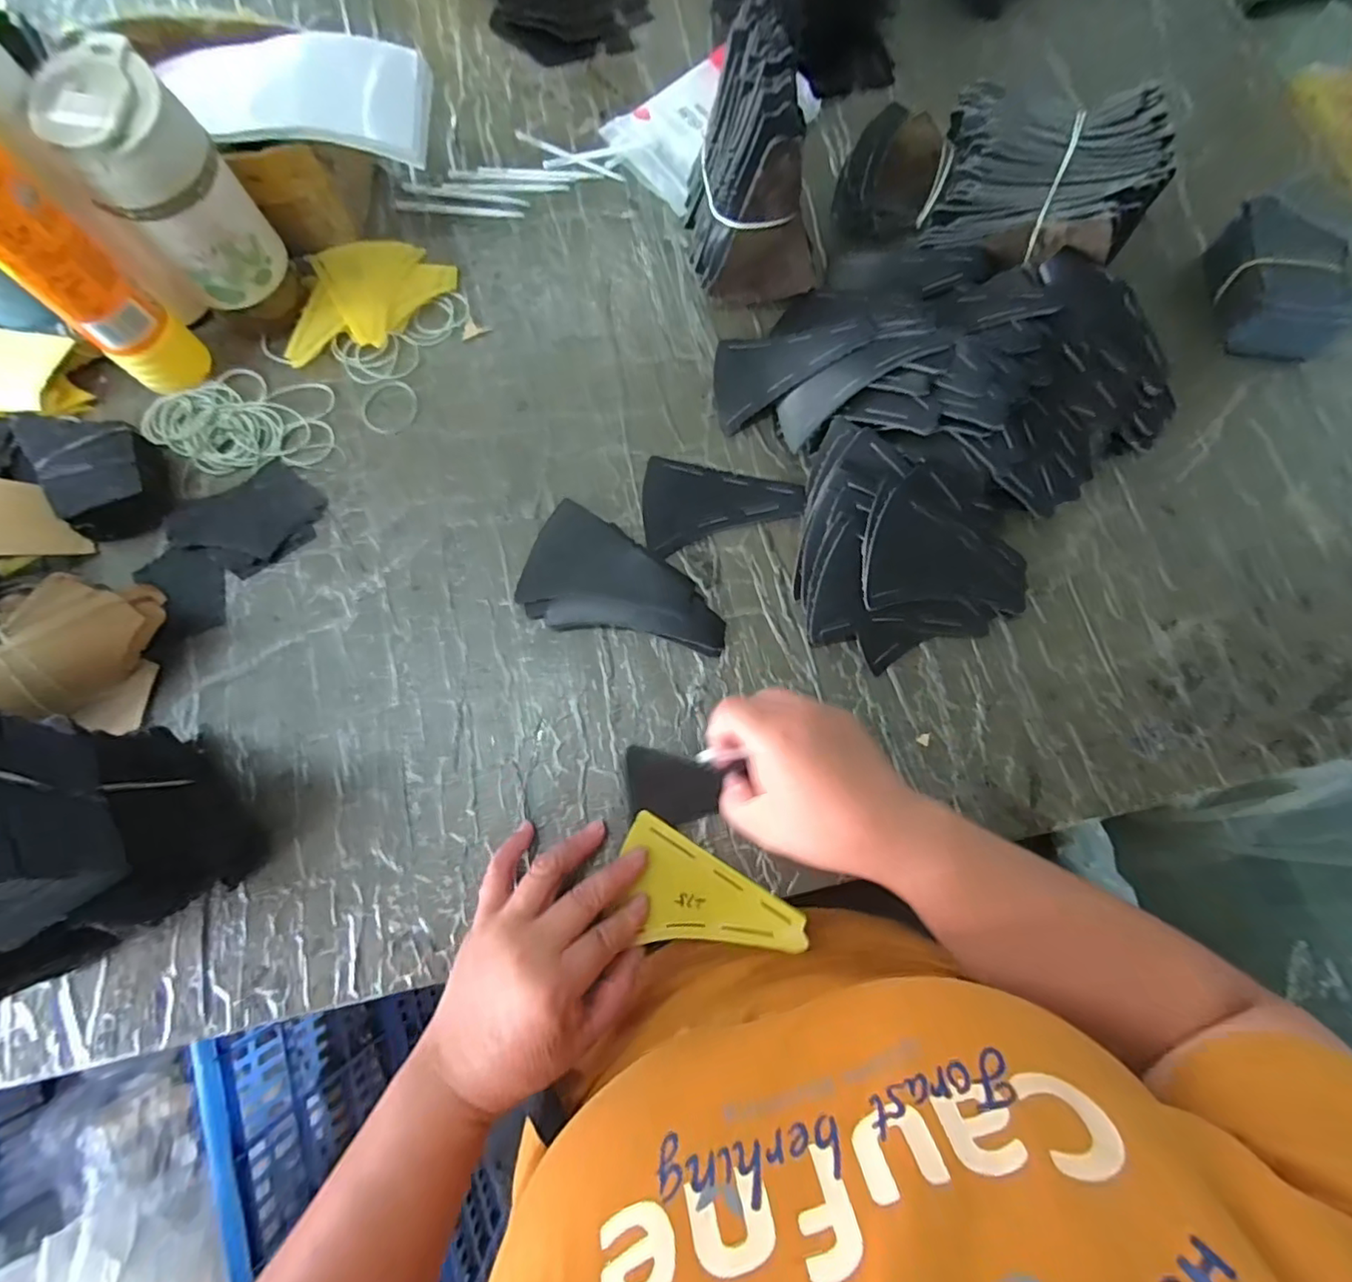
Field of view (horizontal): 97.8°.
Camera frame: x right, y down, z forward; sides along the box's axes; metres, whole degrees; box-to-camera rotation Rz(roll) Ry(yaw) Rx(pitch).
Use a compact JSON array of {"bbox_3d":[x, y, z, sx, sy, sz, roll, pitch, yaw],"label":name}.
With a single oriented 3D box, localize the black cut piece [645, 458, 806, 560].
[{"bbox_3d":[0.031,-0.096,0.449,0.120,0.006,0.077,13,75,2],"label":"black cut piece"}]

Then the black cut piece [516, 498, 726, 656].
[{"bbox_3d":[-0.037,-0.036,0.429,0.153,0.008,0.088,25,76,5],"label":"black cut piece"}]

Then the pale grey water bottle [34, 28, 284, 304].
[{"bbox_3d":[-0.336,-0.301,0.395,0.077,0.122,0.076,-43,80,-11],"label":"pale grey water bottle"}]

